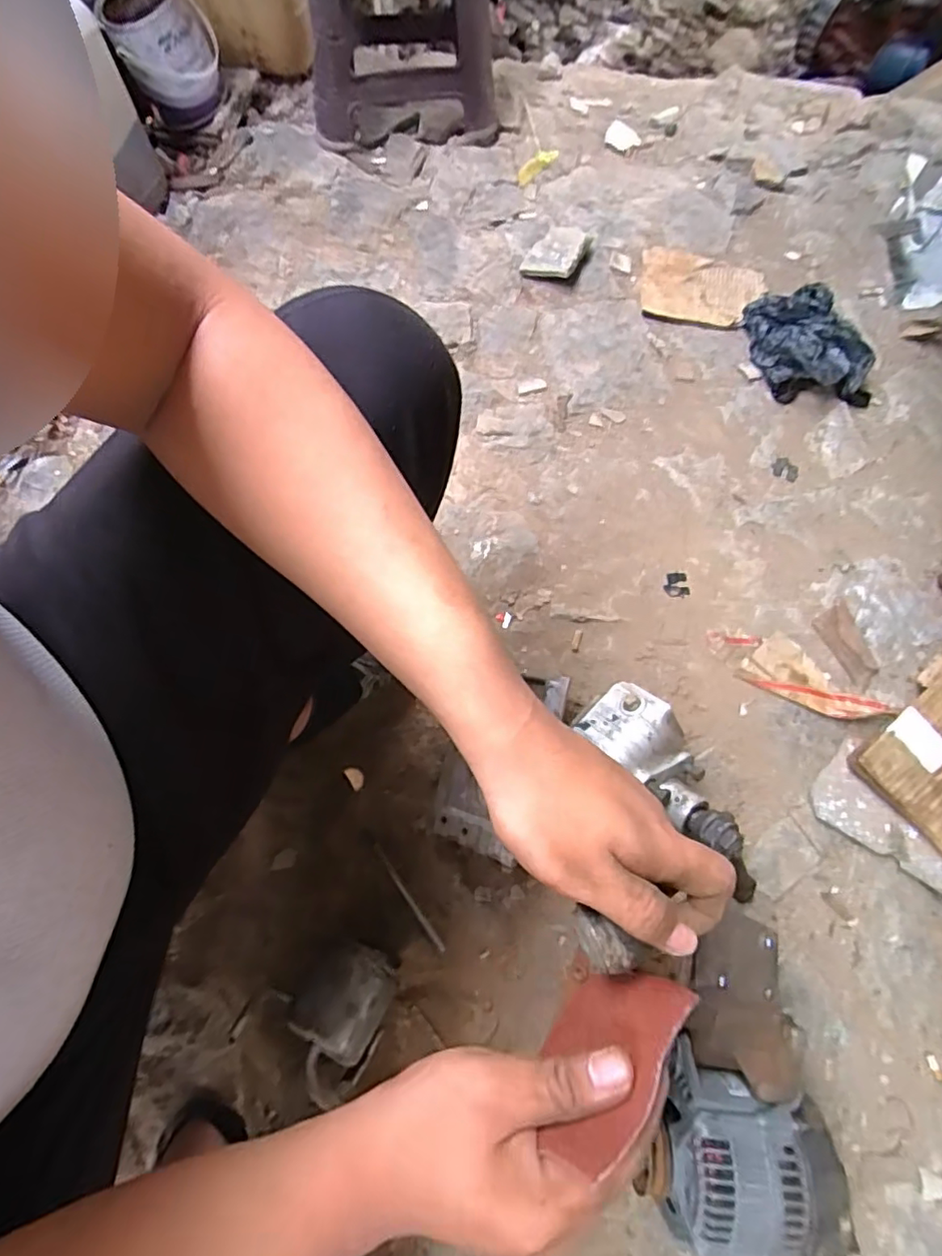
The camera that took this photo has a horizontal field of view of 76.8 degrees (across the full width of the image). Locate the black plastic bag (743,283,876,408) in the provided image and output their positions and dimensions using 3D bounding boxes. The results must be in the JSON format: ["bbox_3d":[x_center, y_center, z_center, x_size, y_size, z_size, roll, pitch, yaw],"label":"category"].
[{"bbox_3d":[0.494,-0.416,0.882,0.123,0.065,0.201,-17,73,-6],"label":"black plastic bag"}]

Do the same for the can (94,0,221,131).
[{"bbox_3d":[-0.514,-0.974,1.029,0.152,0.184,0.152,0,72,-1],"label":"can"}]

